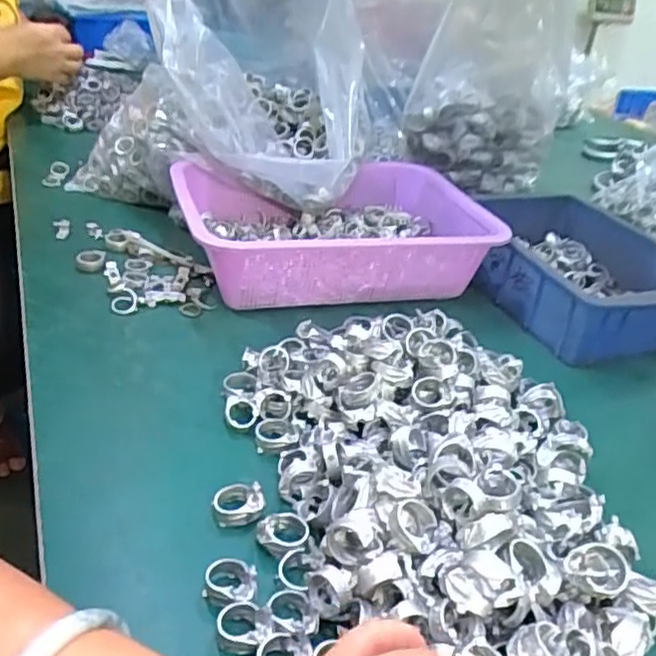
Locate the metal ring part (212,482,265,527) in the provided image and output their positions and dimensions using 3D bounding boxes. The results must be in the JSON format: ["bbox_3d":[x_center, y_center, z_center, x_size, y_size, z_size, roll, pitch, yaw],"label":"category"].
[{"bbox_3d":[-0.053,0.105,0.392,0.030,0.021,0.021,-2,31,-14],"label":"metal ring part"}]

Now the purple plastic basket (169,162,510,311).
[{"bbox_3d":[0.006,-0.103,0.683,0.308,0.078,0.221,-5,32,-19],"label":"purple plastic basket"}]

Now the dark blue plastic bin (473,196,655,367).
[{"bbox_3d":[0.253,-0.058,0.689,0.187,0.074,0.244,-6,32,-20],"label":"dark blue plastic bin"}]

